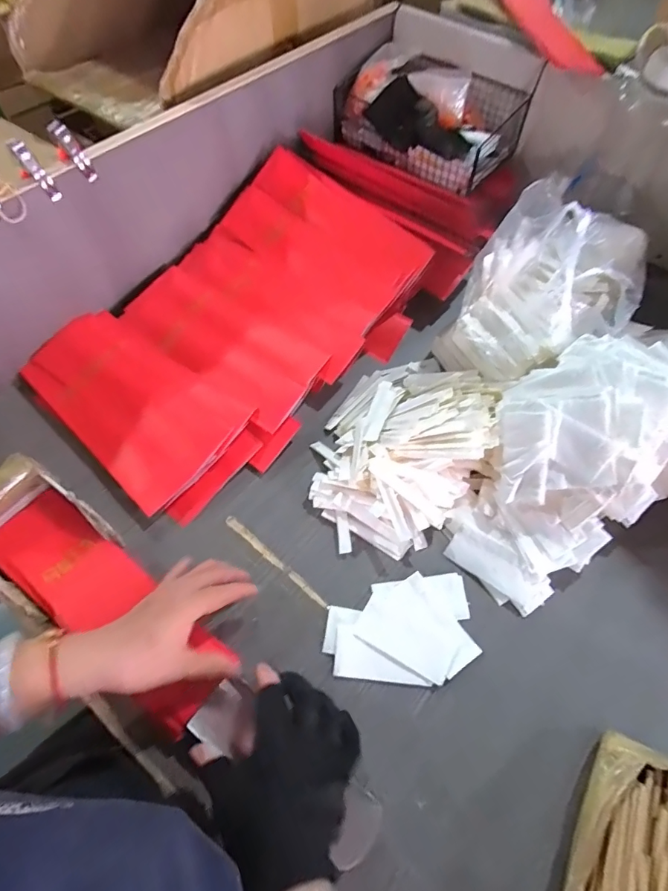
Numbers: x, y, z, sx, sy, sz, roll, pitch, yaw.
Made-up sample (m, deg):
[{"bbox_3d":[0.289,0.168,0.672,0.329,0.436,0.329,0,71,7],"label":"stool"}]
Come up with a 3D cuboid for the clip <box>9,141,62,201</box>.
[{"bbox_3d":[-0.313,-0.288,0.471,0.016,0.055,0.022,-36,69,-19],"label":"clip"}]

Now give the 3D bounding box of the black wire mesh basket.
[{"bbox_3d":[0.148,-0.529,0.712,0.272,0.089,0.150,34,66,15],"label":"black wire mesh basket"}]

